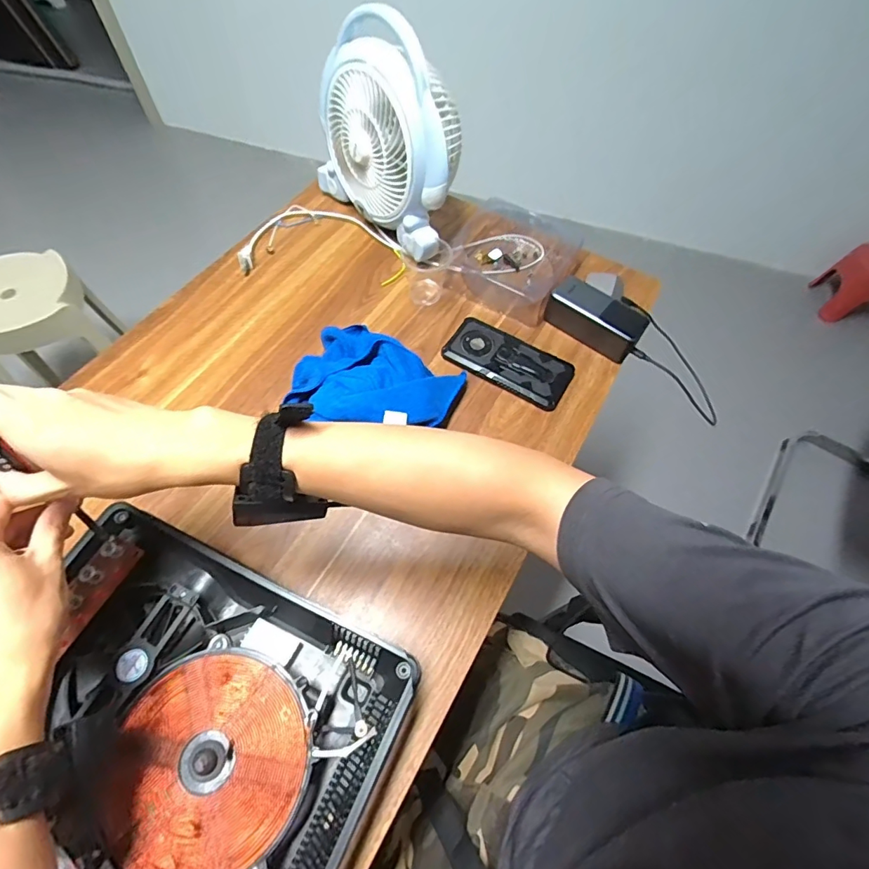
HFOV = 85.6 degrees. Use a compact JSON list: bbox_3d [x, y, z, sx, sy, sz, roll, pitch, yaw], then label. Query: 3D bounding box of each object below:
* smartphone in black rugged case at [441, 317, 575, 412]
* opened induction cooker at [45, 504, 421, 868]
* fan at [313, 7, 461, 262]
[{"bbox_3d":[0.099,-0.098,0.631,0.167,0.014,0.082,30,63,14],"label":"smartphone in black rugged case"},{"bbox_3d":[-0.212,0.247,0.385,0.334,0.054,0.269,24,62,11],"label":"opened induction cooker"},{"bbox_3d":[-0.058,-0.432,0.670,0.268,0.231,0.123,42,66,19],"label":"fan"}]

